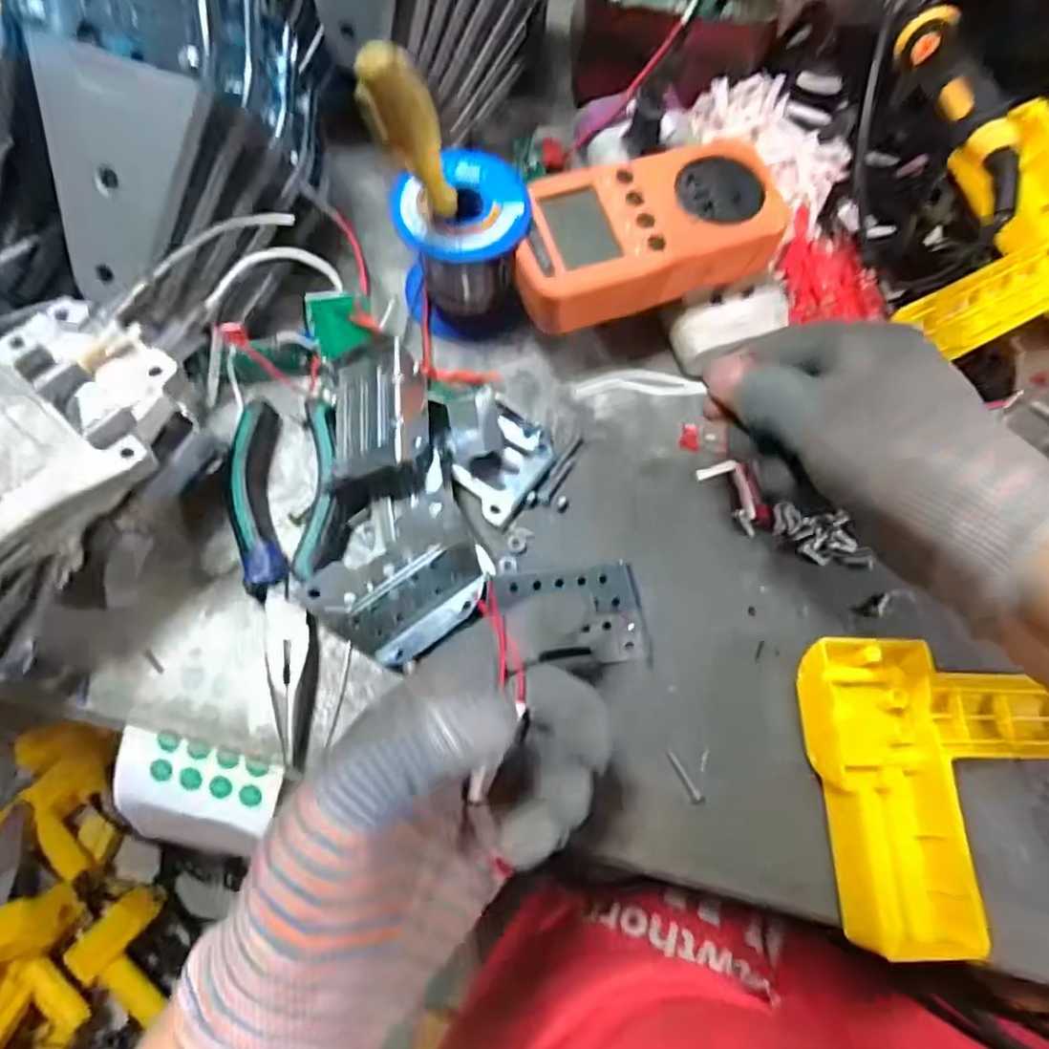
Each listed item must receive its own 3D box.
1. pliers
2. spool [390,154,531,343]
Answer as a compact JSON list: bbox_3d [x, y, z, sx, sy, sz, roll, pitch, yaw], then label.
[{"bbox_3d":[-0.100,0.017,0.293,0.046,0.015,0.154,-10,70,-6],"label":"pliers"},{"bbox_3d":[-0.030,-0.137,0.333,0.062,0.065,0.062,-1,69,-4],"label":"spool"}]

